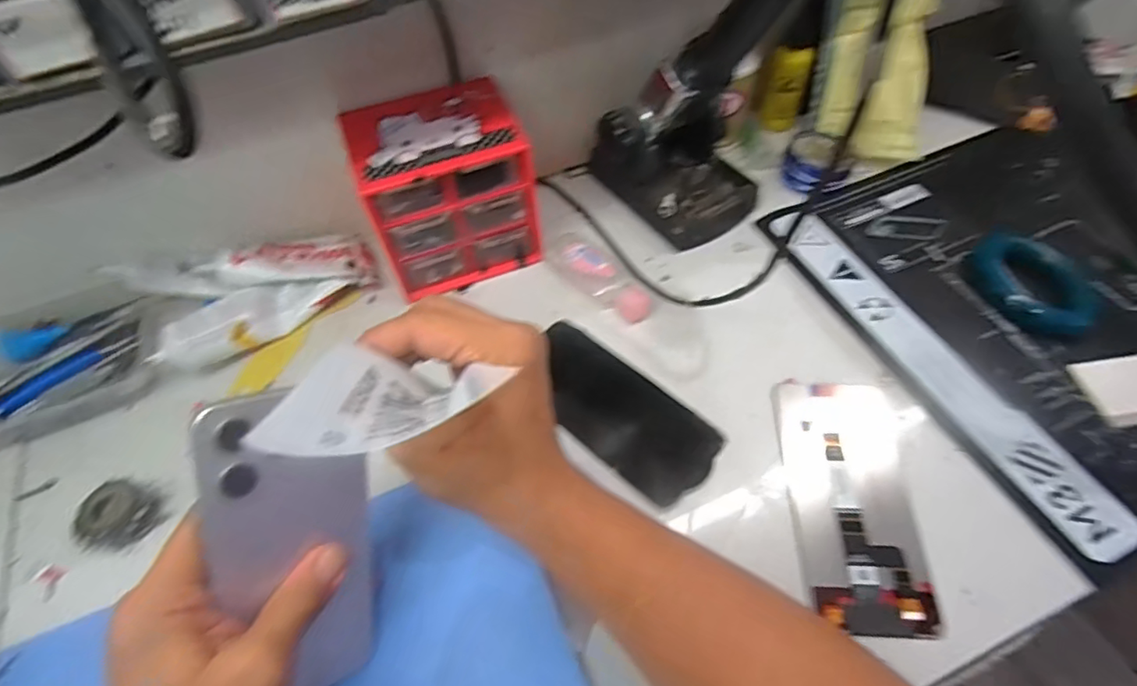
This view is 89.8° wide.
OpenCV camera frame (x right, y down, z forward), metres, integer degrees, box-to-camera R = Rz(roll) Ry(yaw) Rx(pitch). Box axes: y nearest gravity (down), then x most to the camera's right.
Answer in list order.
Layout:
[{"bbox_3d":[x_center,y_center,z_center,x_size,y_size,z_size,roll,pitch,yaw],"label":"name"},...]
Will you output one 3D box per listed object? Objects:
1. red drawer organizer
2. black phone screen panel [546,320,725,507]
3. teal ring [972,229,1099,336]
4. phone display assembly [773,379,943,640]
[{"bbox_3d":[-0.100,-0.122,0.465,0.126,0.118,0.101,-22,57,-11],"label":"red drawer organizer"},{"bbox_3d":[0.031,0.047,0.413,0.155,0.005,0.067,37,66,25],"label":"black phone screen panel"},{"bbox_3d":[0.341,-0.044,0.422,0.053,0.029,0.091,-22,57,-11],"label":"teal ring"},{"bbox_3d":[0.179,0.095,0.363,0.076,0.005,0.160,3,56,6],"label":"phone display assembly"}]

